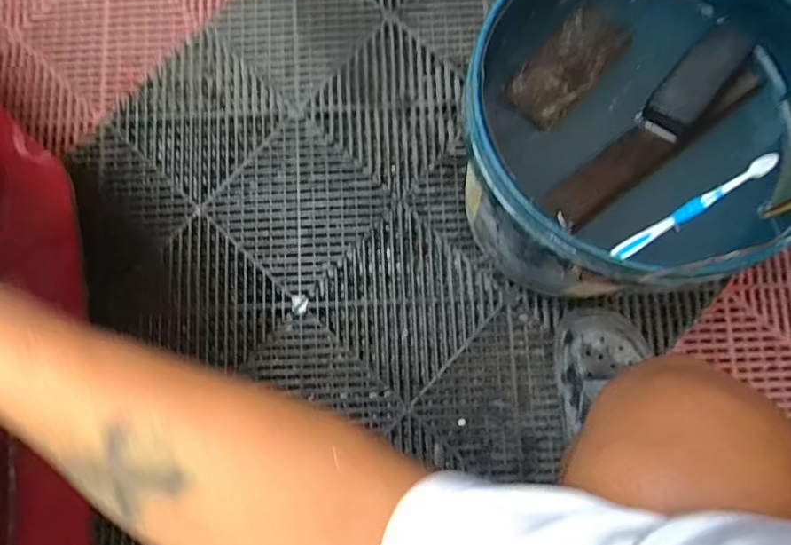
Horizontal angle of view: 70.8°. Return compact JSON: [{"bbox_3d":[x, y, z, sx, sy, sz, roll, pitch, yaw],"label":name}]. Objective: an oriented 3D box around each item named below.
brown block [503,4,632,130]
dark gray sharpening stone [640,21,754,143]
[{"bbox_3d":[0.162,-0.197,0.524,0.061,0.018,0.122,42,83,8],"label":"brown block"},{"bbox_3d":[0.273,-0.176,0.503,0.044,0.027,0.117,40,82,8],"label":"dark gray sharpening stone"}]

